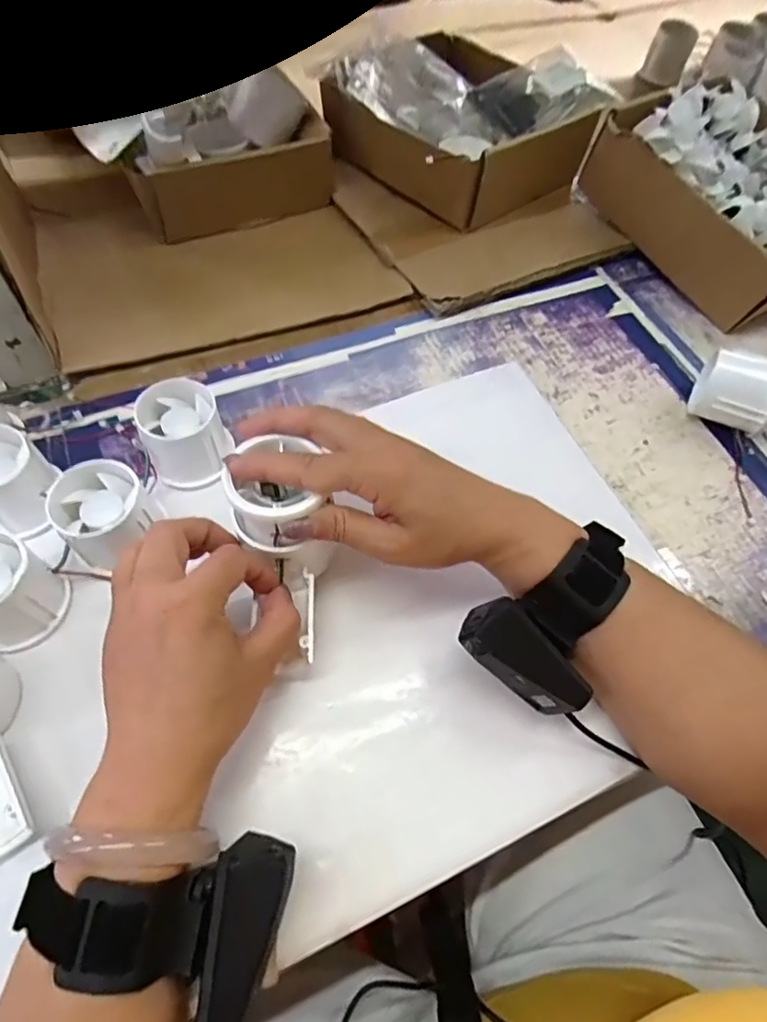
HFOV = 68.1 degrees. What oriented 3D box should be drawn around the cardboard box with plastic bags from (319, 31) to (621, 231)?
[{"bbox_3d":[0.080,-0.389,0.570,0.212,0.078,0.215,-37,68,-22],"label":"cardboard box with plastic bags"}]

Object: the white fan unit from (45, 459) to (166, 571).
[{"bbox_3d":[-0.168,0.002,0.346,0.052,0.048,0.047,1,60,-3],"label":"white fan unit"}]

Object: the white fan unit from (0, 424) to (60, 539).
[{"bbox_3d":[-0.234,-0.017,0.354,0.050,0.048,0.063,-39,69,-23],"label":"white fan unit"}]

